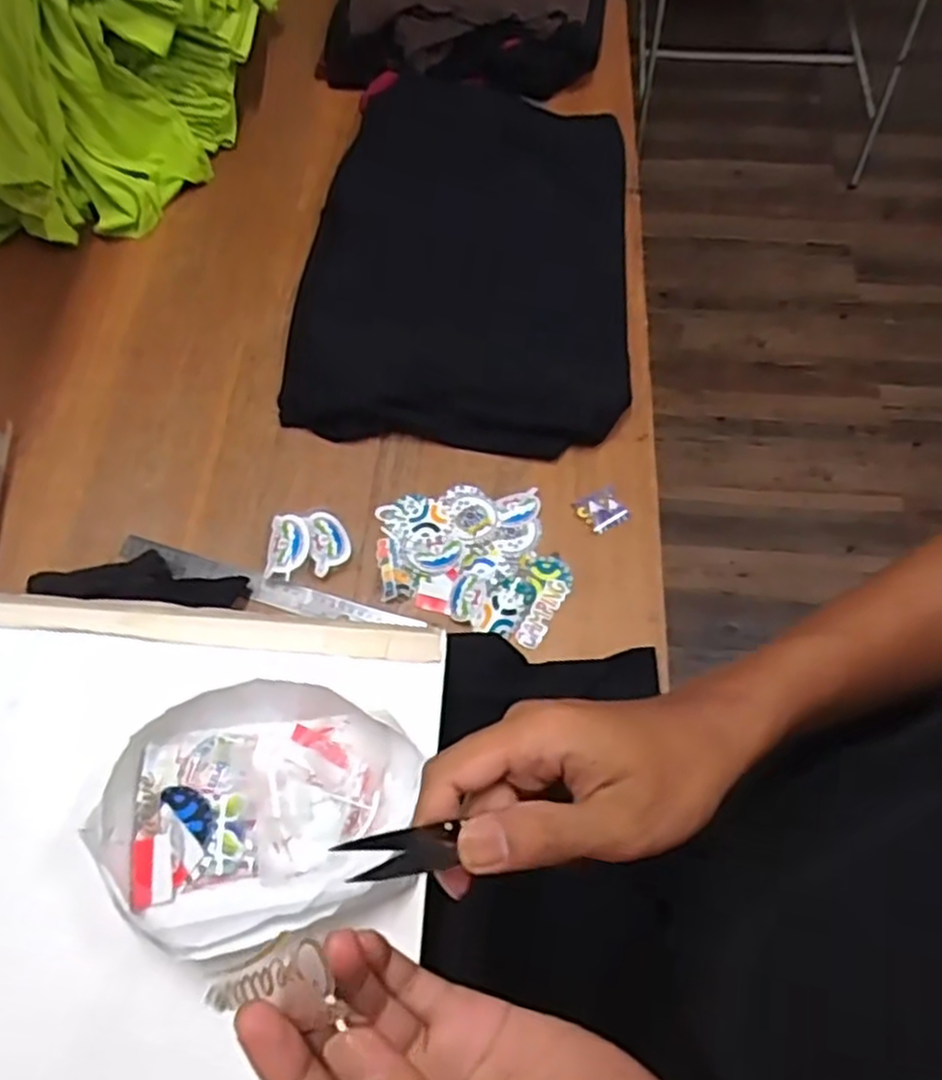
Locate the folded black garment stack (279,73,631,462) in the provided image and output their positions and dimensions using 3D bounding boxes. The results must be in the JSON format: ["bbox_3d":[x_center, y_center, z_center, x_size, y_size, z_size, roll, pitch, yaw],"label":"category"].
[{"bbox_3d":[0.002,-0.352,0.909,0.375,0.106,0.528,6,64,4],"label":"folded black garment stack"}]

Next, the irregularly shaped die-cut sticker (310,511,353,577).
[{"bbox_3d":[-0.141,0.001,0.771,0.042,0.006,0.063,-12,73,-17],"label":"irregularly shaped die-cut sticker"}]

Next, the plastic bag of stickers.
[{"bbox_3d":[-0.134,0.172,0.491,0.193,0.041,0.167,9,65,5],"label":"plastic bag of stickers"}]

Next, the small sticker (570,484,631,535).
[{"bbox_3d":[0.135,-0.032,0.796,0.048,0.004,0.044,-28,67,-12],"label":"small sticker"}]

